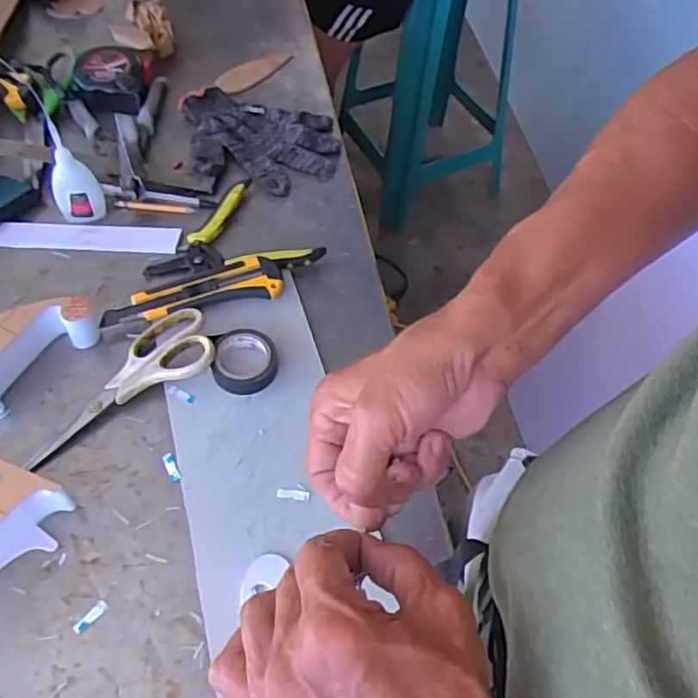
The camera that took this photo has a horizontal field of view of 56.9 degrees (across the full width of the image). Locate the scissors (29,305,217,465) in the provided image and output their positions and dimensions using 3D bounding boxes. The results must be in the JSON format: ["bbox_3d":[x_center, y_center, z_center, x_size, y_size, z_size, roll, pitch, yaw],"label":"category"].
[{"bbox_3d":[-0.201,0.027,0.555,0.176,0.008,0.074,-33,55,-9],"label":"scissors"}]

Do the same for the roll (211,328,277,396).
[{"bbox_3d":[-0.090,0.009,0.564,0.054,0.017,0.062,0,56,-2],"label":"roll"}]

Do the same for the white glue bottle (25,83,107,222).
[{"bbox_3d":[-0.273,-0.177,0.621,0.037,0.130,0.034,17,57,9],"label":"white glue bottle"}]

